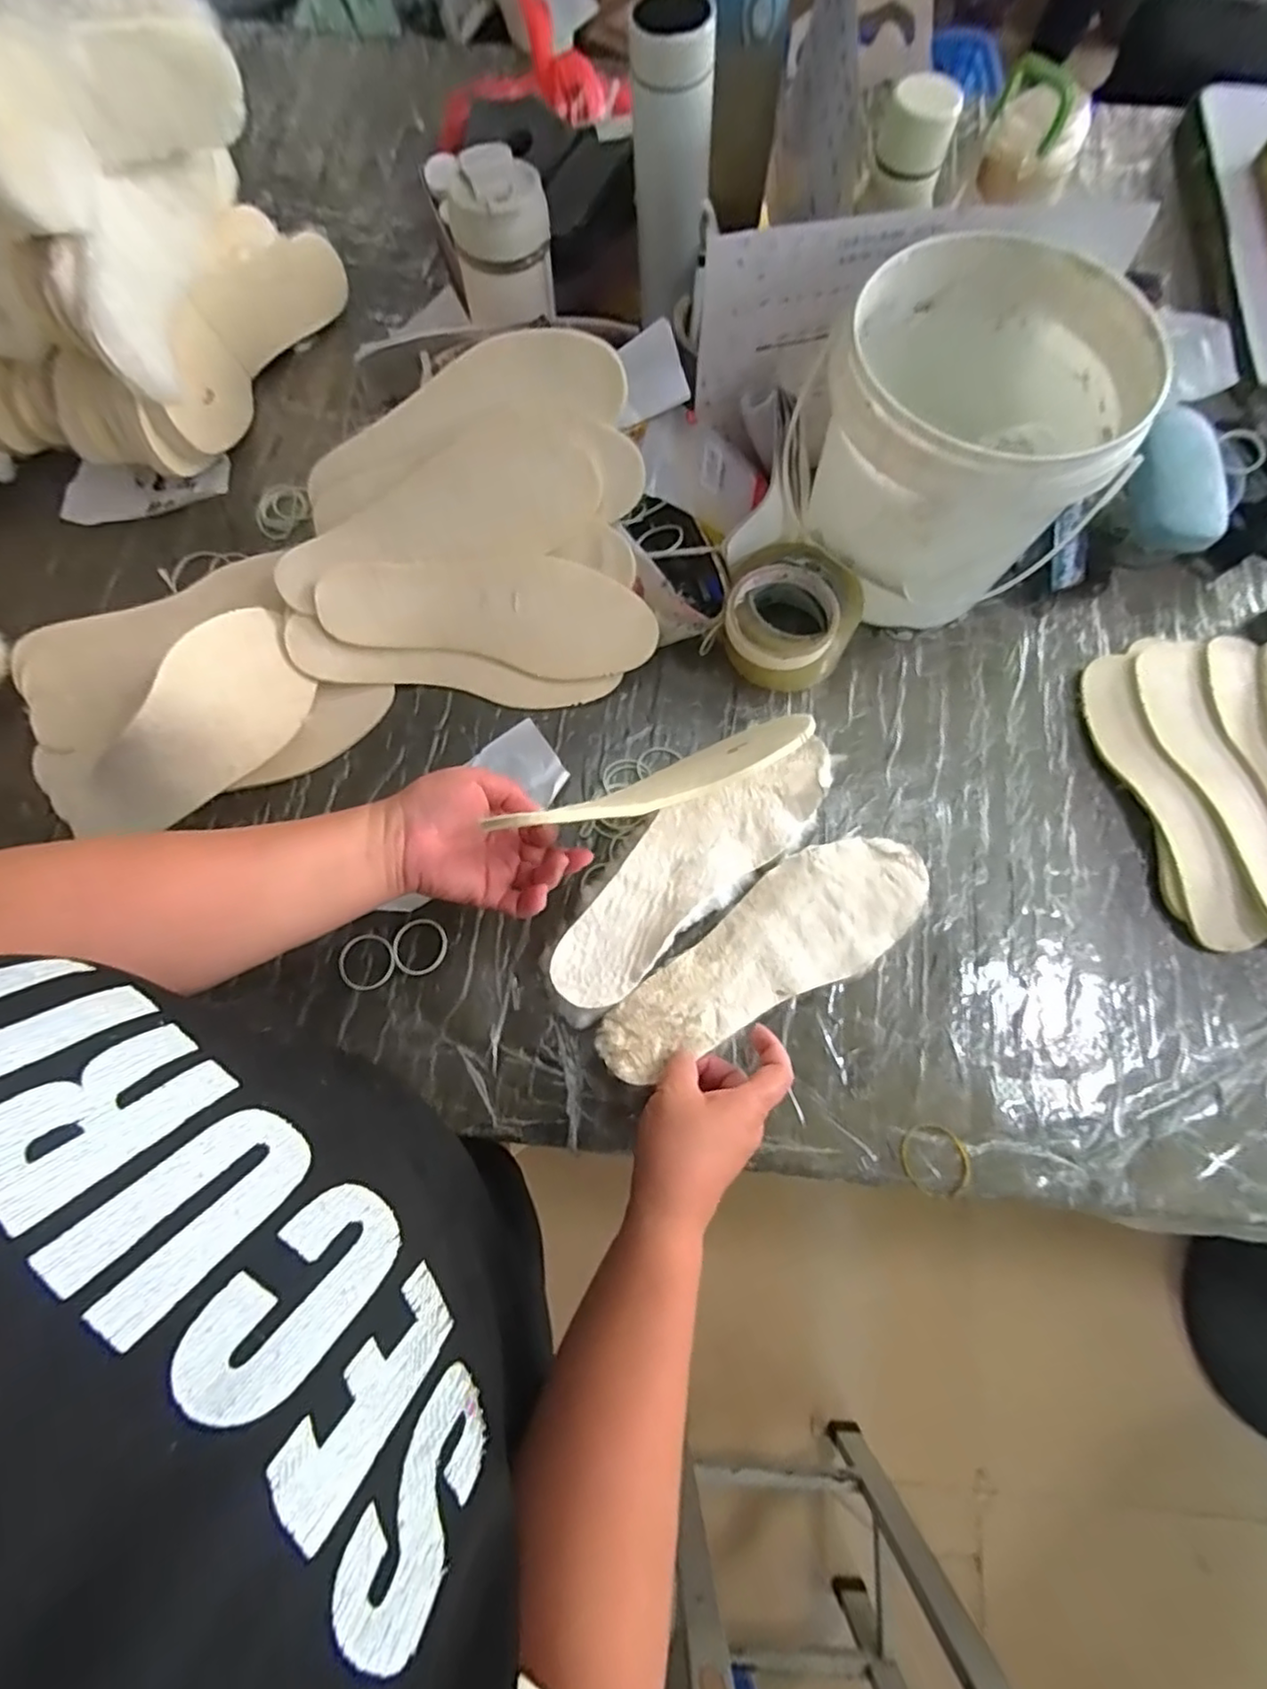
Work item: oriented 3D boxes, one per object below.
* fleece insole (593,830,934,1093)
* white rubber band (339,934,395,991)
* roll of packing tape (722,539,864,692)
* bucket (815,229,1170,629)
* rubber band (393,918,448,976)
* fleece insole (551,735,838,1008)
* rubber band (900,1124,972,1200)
[{"bbox_3d":[0.098,0.077,0.494,0.274,0.015,0.090,-28,71,-12],"label":"fleece insole"},{"bbox_3d":[-0.203,0.090,0.508,0.041,0.005,0.043,0,74,-1],"label":"white rubber band"},{"bbox_3d":[0.122,-0.186,0.559,0.107,0.073,0.106,0,74,-1],"label":"roll of packing tape"},{"bbox_3d":[0.247,-0.306,0.533,0.196,0.194,0.207,0,74,-1],"label":"bucket"},{"bbox_3d":[-0.164,0.078,0.513,0.042,0.004,0.043,0,74,-1],"label":"rubber band"},{"bbox_3d":[0.046,0.013,0.524,0.273,0.025,0.080,-41,78,-11],"label":"fleece insole"},{"bbox_3d":[0.213,0.223,0.468,0.046,0.005,0.049,0,74,-1],"label":"rubber band"}]

